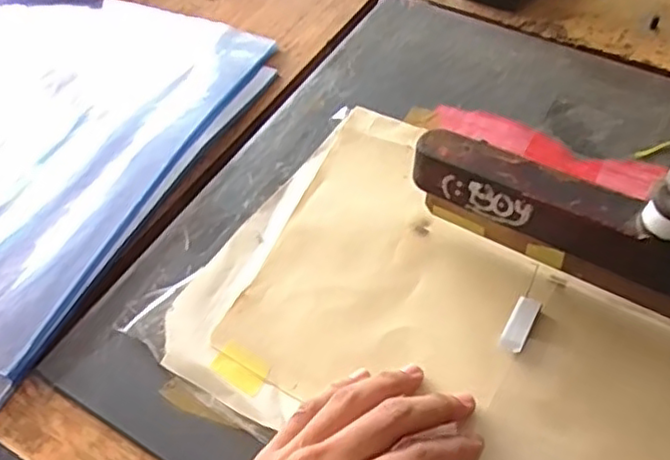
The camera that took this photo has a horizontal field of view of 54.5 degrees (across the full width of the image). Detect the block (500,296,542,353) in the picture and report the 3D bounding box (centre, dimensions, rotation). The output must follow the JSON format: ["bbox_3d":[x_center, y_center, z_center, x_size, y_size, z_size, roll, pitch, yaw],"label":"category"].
[{"bbox_3d":[0.098,0.050,0.344,0.012,0.007,0.032,23,57,20],"label":"block"}]

